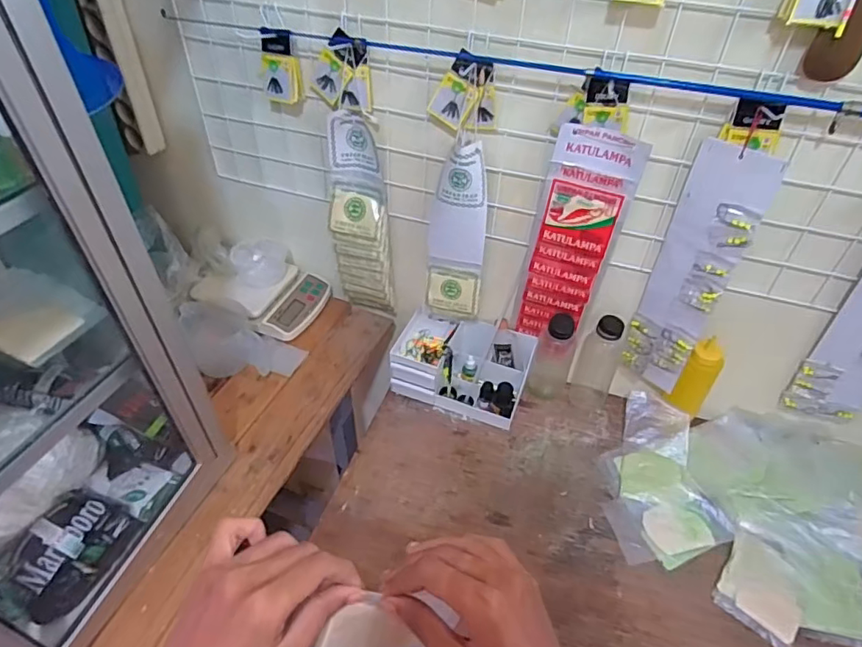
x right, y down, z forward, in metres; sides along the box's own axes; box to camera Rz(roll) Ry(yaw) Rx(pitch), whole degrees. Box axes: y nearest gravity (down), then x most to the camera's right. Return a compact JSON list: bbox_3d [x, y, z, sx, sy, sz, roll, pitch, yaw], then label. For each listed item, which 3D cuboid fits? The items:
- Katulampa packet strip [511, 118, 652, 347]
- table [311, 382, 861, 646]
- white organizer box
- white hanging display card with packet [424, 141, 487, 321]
[{"bbox_3d":[0.207,-0.114,0.817,0.124,0.349,0.029,17,45,14],"label":"Katulampa packet strip"},{"bbox_3d":[0.335,0.547,1.016,0.989,0.645,0.447,16,45,13],"label":"table"},{"bbox_3d":[0.058,0.069,0.989,0.229,0.109,0.153,14,44,12],"label":"white organizer box"},{"bbox_3d":[0.041,-0.131,0.873,0.089,0.313,0.030,10,44,8],"label":"white hanging display card with packet"}]

